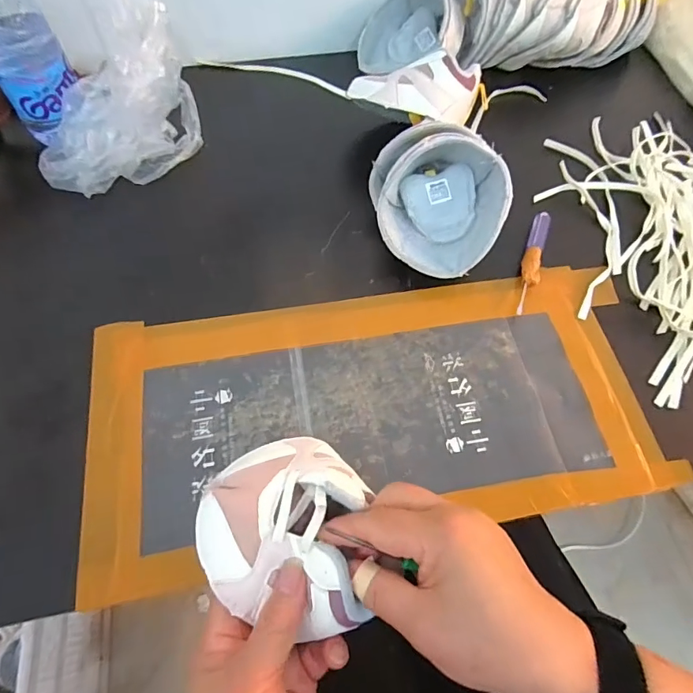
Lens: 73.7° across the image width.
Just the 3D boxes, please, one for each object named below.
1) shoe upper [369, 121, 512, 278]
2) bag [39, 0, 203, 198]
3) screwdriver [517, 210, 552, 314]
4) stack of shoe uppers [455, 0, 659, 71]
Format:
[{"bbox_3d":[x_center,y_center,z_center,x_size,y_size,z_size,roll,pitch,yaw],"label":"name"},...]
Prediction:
[{"bbox_3d":[0.082,-0.135,0.421,0.120,0.079,0.134,6,61,2],"label":"shoe upper"},{"bbox_3d":[-0.222,-0.233,0.442,0.091,0.128,0.175,39,67,18],"label":"bag"},{"bbox_3d":[0.175,-0.080,0.433,0.017,0.010,0.116,16,62,8],"label":"screwdriver"},{"bbox_3d":[0.248,-0.397,0.546,0.271,0.094,0.107,-4,61,-3],"label":"stack of shoe uppers"}]

